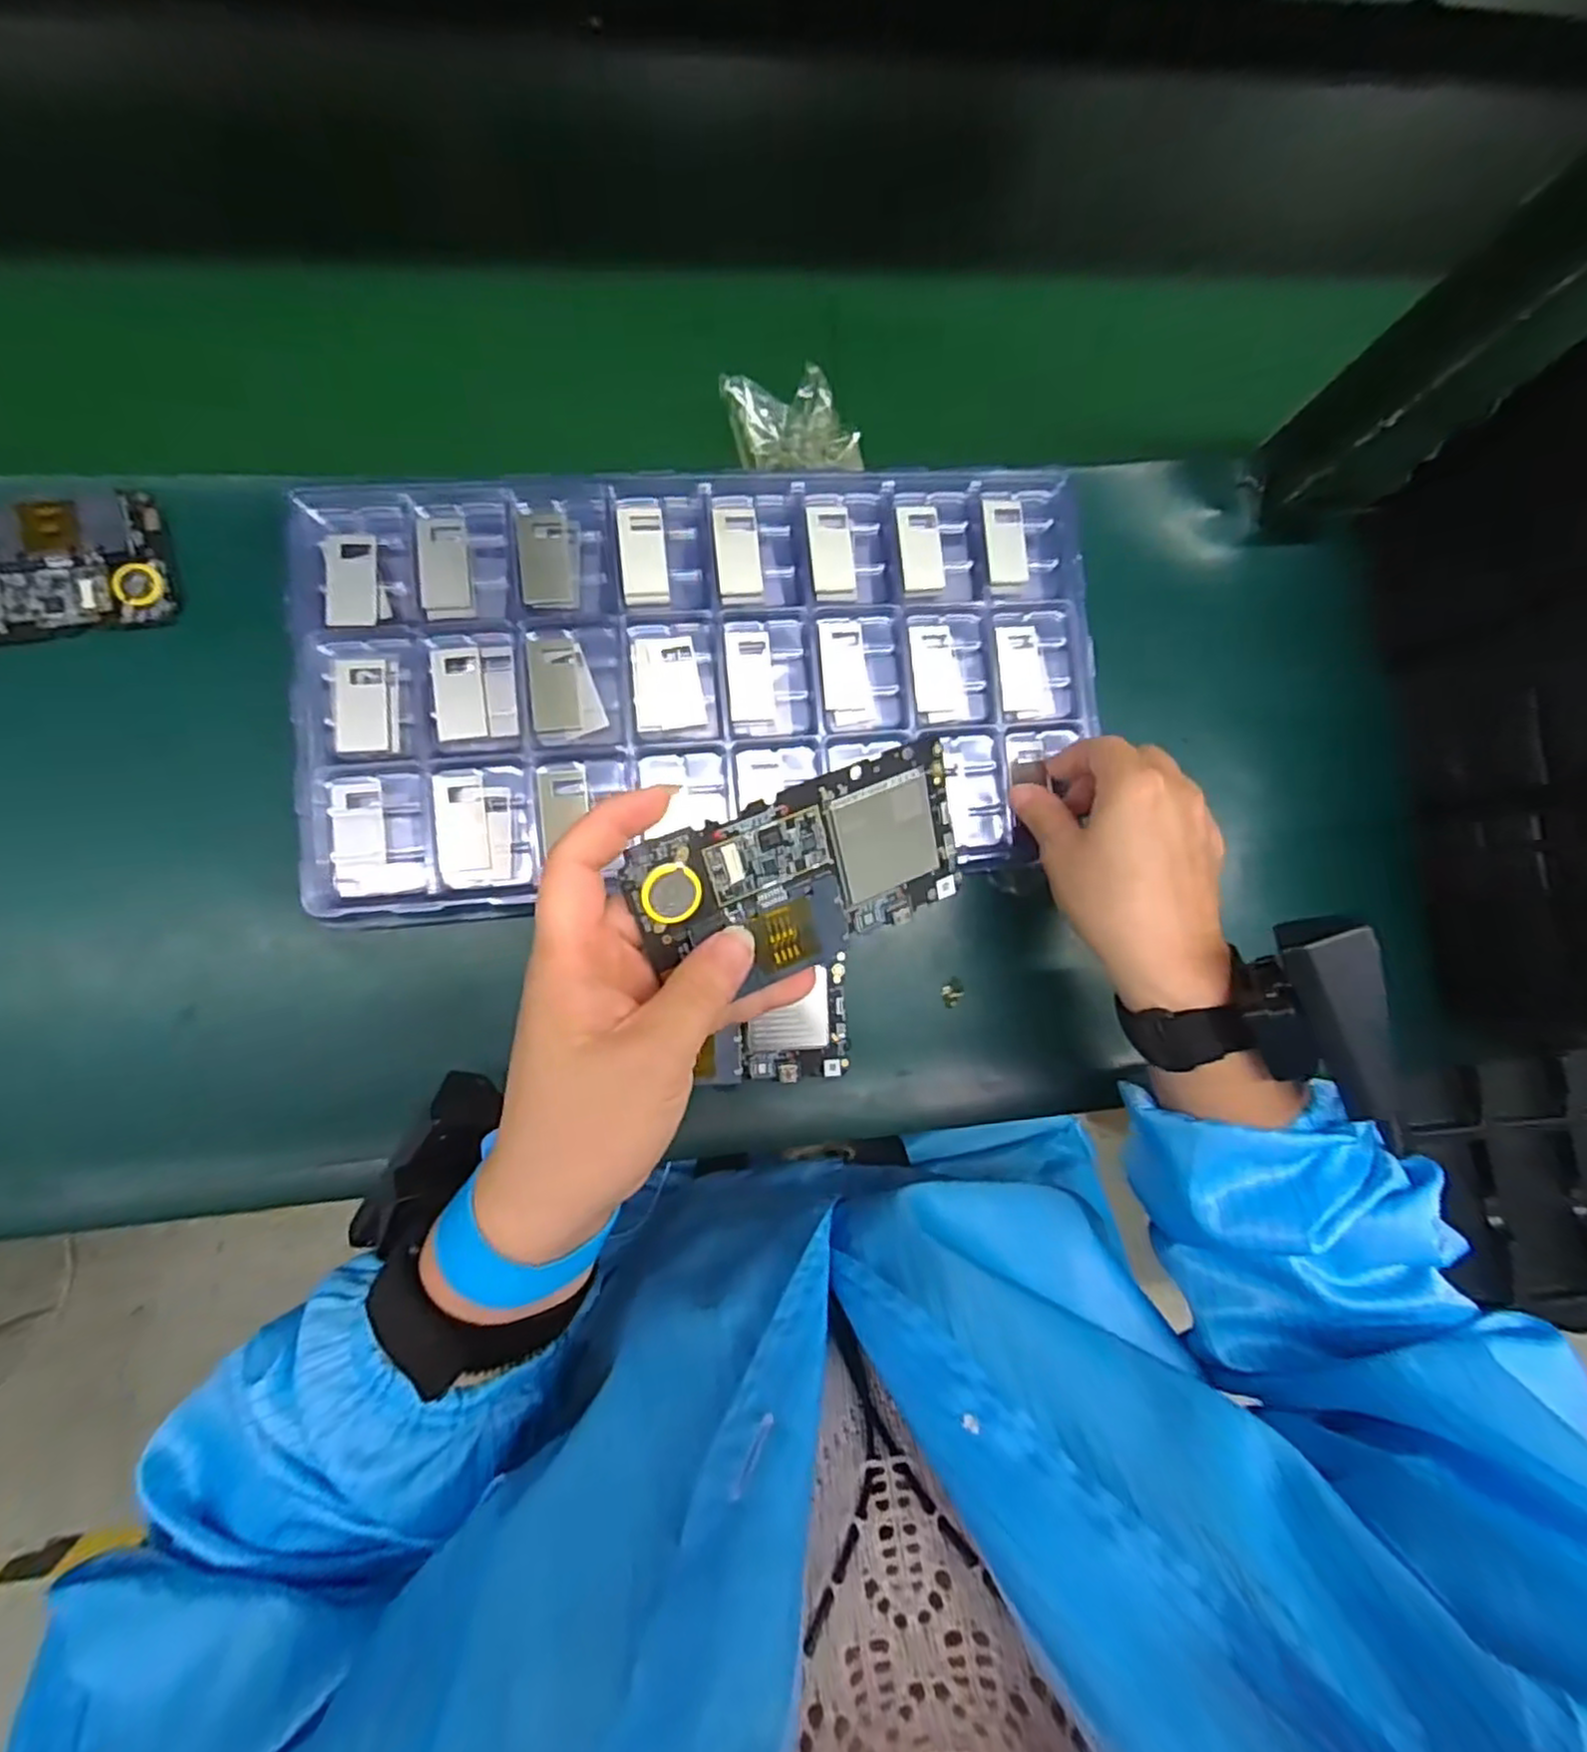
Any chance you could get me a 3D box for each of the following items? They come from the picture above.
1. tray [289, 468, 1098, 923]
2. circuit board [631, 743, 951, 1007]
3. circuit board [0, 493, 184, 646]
[{"bbox_3d":[-0.036,-0.095,0.373,0.385,0.040,0.207,-5,83,-8],"label":"tray"},{"bbox_3d":[0.006,0.000,0.263,0.121,0.004,0.064,-23,114,-17],"label":"circuit board"},{"bbox_3d":[-0.368,-0.147,0.351,0.125,0.008,0.065,-12,84,-8],"label":"circuit board"}]

